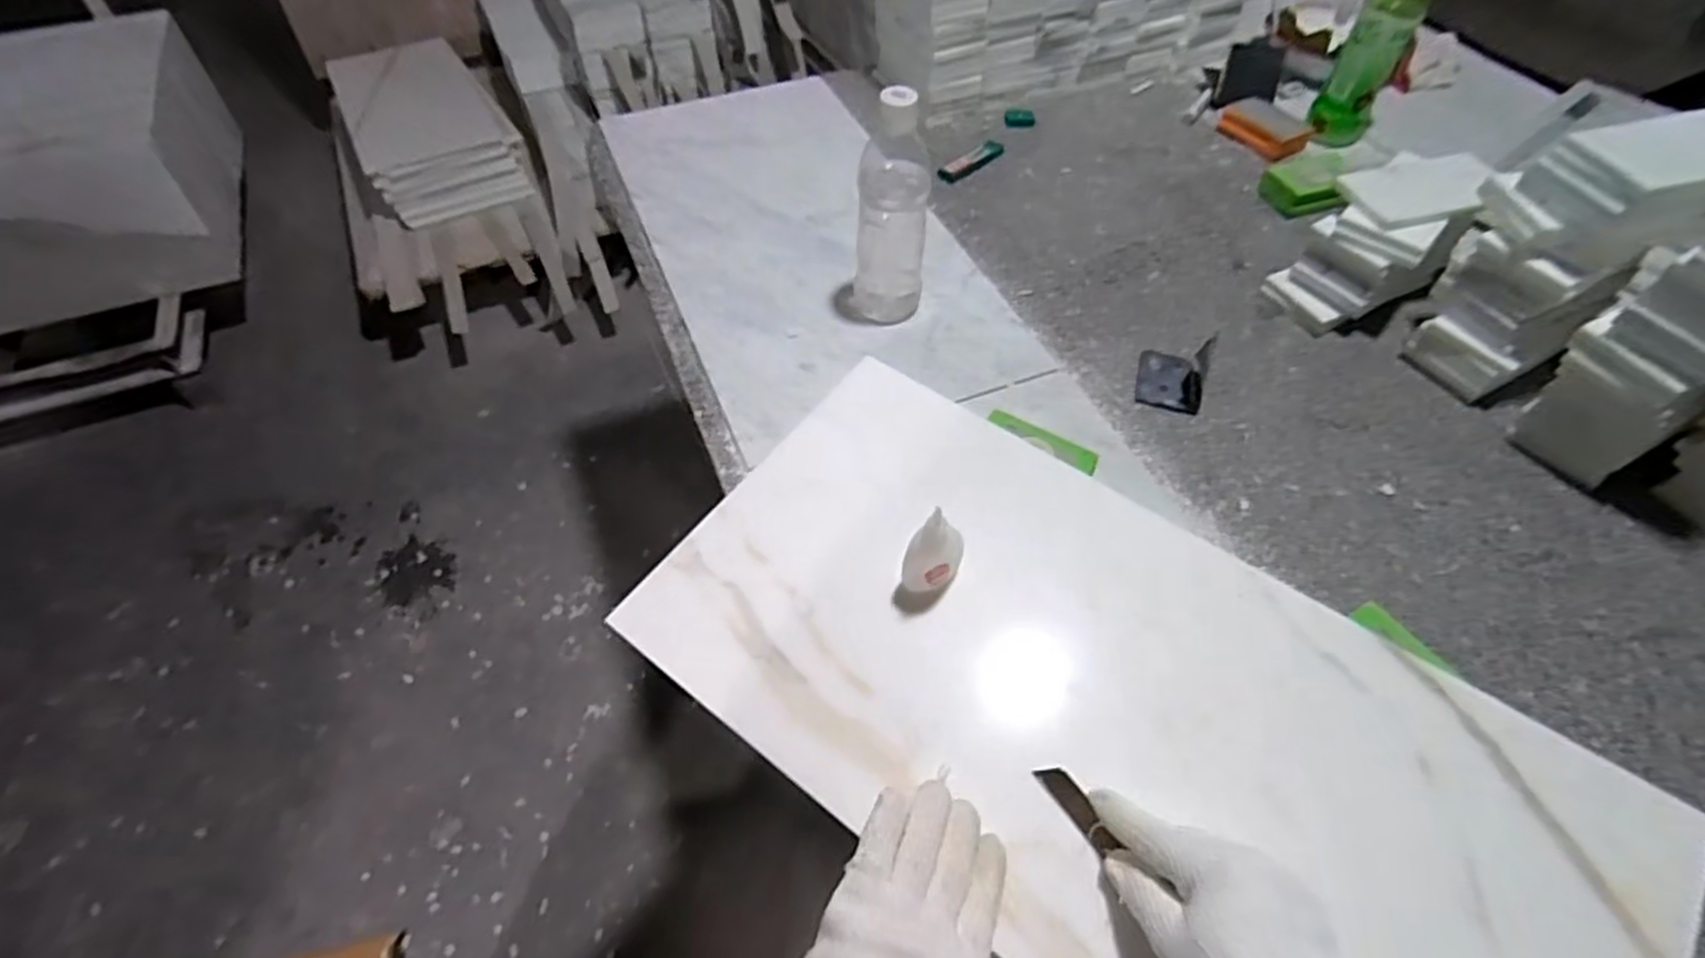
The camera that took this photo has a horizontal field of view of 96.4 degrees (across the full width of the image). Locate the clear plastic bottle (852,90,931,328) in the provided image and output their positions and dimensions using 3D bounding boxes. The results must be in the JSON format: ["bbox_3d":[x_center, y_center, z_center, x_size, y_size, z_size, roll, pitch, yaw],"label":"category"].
[{"bbox_3d":[0.036,-0.233,0.682,0.062,0.203,0.055,4,53,1],"label":"clear plastic bottle"}]

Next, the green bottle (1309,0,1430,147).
[{"bbox_3d":[0.611,-0.503,0.888,0.066,0.191,0.058,24,56,15],"label":"green bottle"}]

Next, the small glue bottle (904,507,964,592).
[{"bbox_3d":[0.056,0.047,0.508,0.030,0.082,0.041,22,56,17],"label":"small glue bottle"}]

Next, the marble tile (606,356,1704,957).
[{"bbox_3d":[0.166,0.149,0.486,0.600,0.019,0.304,31,62,21],"label":"marble tile"}]

